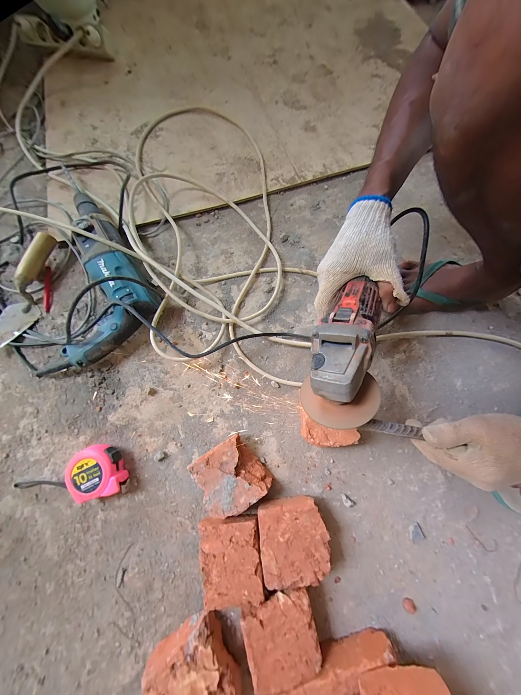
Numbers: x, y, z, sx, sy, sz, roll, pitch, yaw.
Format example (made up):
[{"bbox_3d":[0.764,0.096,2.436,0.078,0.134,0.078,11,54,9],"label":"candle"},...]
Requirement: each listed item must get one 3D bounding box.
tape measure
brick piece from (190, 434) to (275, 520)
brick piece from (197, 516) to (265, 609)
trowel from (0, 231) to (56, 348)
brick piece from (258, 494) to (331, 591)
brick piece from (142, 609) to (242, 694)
[{"bbox_3d":[-0.290,0.220,0.399,0.094,0.042,0.087,-10,74,-2],"label":"tape measure"},{"bbox_3d":[-0.051,0.223,0.394,0.108,0.054,0.109,-33,76,-9],"label":"brick piece"},{"bbox_3d":[-0.047,0.334,0.364,0.095,0.058,0.109,-7,74,-1],"label":"brick piece"},{"bbox_3d":[-0.511,-0.119,0.477,0.067,0.047,0.271,23,92,9],"label":"trowel"},{"bbox_3d":[0.053,0.310,0.368,0.106,0.055,0.109,-6,74,-1],"label":"brick piece"},{"bbox_3d":[-0.097,0.473,0.325,0.108,0.059,0.102,-28,76,-6],"label":"brick piece"}]

